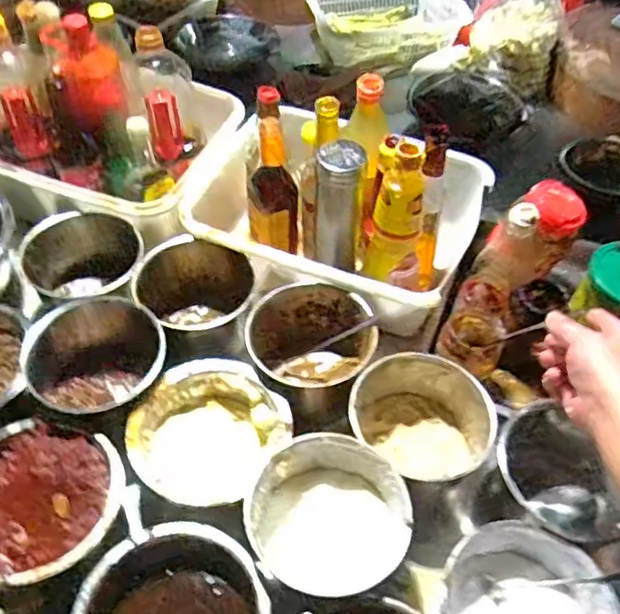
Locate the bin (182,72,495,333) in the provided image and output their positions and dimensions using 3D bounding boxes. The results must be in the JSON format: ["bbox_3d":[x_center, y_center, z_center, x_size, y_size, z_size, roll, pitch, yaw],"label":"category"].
[{"bbox_3d":[0.036,-0.161,0.823,0.383,0.217,0.262,14,50,6],"label":"bin"}]

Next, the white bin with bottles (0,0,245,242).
[{"bbox_3d":[-0.335,-0.281,0.882,0.404,0.221,0.249,14,50,7],"label":"white bin with bottles"}]

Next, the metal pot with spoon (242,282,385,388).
[{"bbox_3d":[0.001,0.053,0.776,0.156,0.105,0.130,8,49,2],"label":"metal pot with spoon"}]

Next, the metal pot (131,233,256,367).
[{"bbox_3d":[-0.148,-0.005,0.808,0.140,0.107,0.137,3,49,-3],"label":"metal pot"}]

